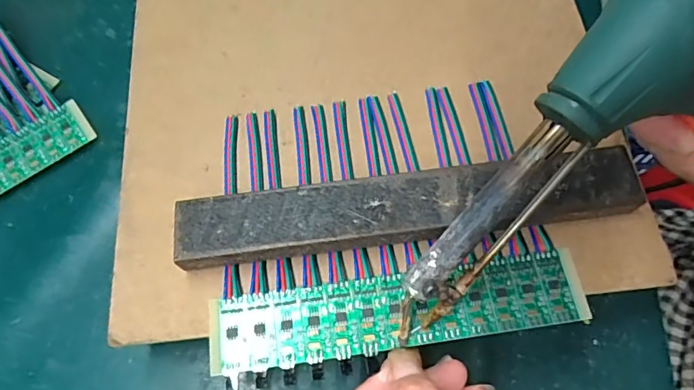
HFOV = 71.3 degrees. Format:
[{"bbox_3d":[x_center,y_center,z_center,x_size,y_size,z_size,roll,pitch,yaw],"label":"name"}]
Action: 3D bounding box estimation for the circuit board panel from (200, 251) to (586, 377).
[{"bbox_3d":[0.022,0.051,0.214,0.163,0.004,0.032,-8,67,-2],"label":"circuit board panel"}]

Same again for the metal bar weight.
[{"bbox_3d":[0.027,0.007,0.223,0.204,0.022,0.032,-6,67,-3],"label":"metal bar weight"}]

